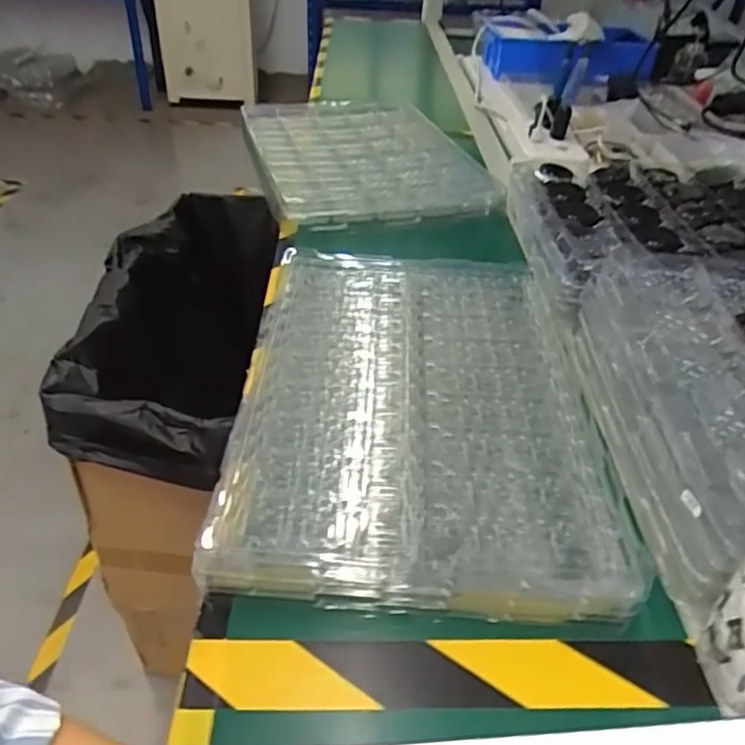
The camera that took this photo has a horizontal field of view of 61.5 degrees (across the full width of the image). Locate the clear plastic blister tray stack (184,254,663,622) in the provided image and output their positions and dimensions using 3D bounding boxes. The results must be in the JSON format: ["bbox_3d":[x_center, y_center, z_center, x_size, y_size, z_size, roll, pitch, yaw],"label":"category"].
[{"bbox_3d":[0.032,0.012,0.504,0.256,0.045,0.371,3,39,-1],"label":"clear plastic blister tray stack"}]

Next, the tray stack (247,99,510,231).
[{"bbox_3d":[-0.032,-0.342,0.943,0.299,0.031,0.484,-12,41,-14],"label":"tray stack"}]

